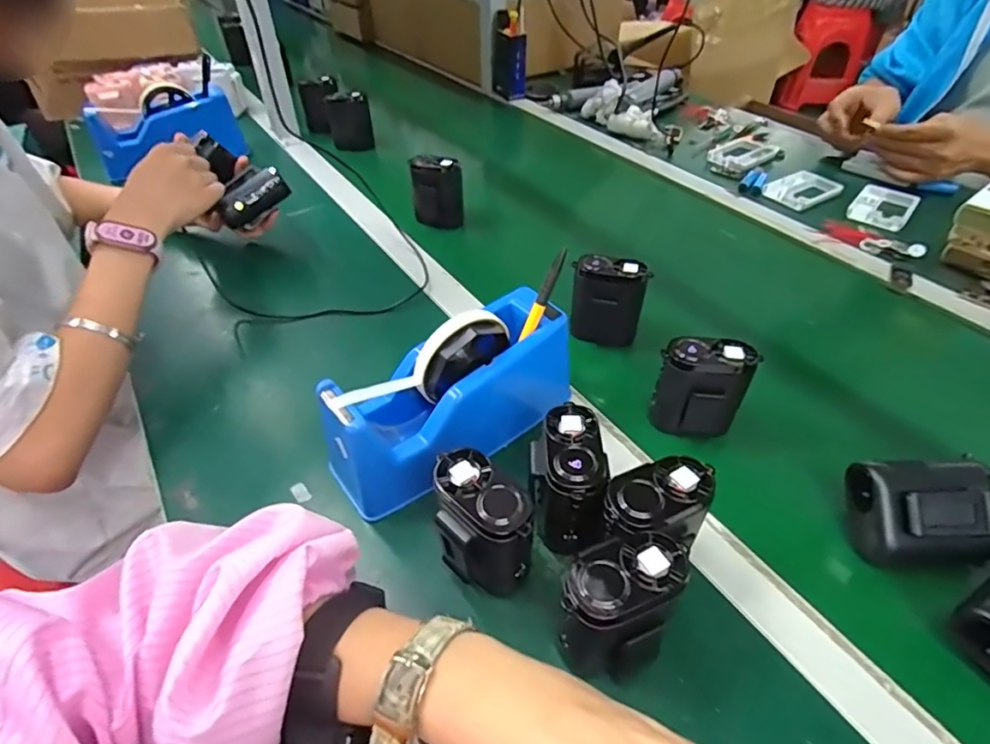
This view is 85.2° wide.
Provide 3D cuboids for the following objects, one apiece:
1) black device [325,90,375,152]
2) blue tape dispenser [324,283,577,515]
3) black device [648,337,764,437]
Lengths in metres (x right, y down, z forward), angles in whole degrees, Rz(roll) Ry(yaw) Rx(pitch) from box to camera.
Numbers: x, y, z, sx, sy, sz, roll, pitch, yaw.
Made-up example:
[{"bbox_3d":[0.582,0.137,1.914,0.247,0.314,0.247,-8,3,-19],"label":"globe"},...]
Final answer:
[{"bbox_3d":[-0.249,-0.432,0.929,0.069,0.087,0.029,-10,45,-9],"label":"black device"},{"bbox_3d":[-0.031,0.014,0.410,0.197,0.101,0.066,-29,51,-26],"label":"blue tape dispenser"},{"bbox_3d":[0.167,0.015,0.437,0.066,0.081,0.036,-1,44,0],"label":"black device"}]

